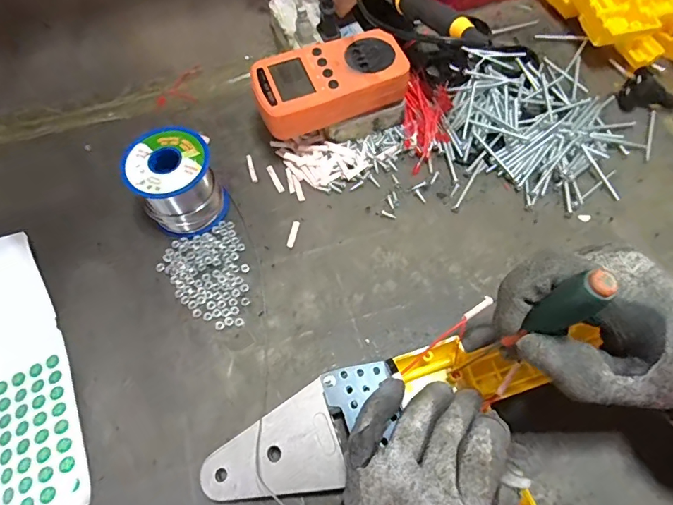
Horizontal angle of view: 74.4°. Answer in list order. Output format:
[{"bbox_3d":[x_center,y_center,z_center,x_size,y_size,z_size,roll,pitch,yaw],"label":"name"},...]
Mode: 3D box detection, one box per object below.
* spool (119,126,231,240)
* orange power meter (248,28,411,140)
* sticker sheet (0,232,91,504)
[{"bbox_3d":[-0.129,-0.056,0.361,0.063,0.063,0.061,-1,63,2],"label":"spool"},{"bbox_3d":[-0.005,-0.144,0.379,0.128,0.036,0.069,-19,64,-8],"label":"orange power meter"},{"bbox_3d":[-0.227,0.082,0.316,0.061,0.025,0.213,-27,66,-11],"label":"sticker sheet"}]

